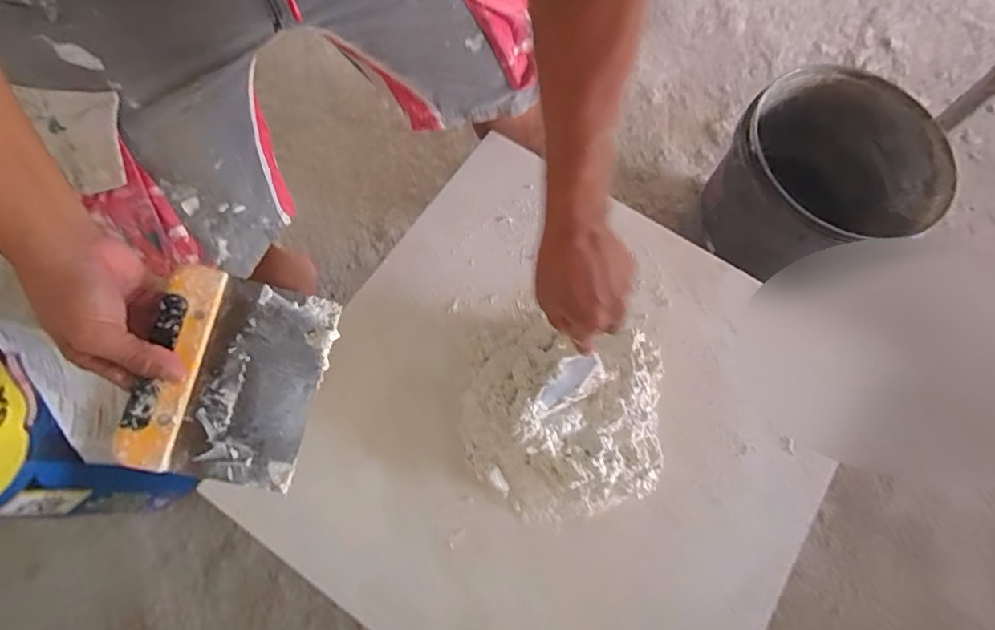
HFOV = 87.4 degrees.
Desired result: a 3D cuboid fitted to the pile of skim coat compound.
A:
[{"bbox_3d":[0.073,0.110,0.569,0.217,0.115,0.209,2,70,6],"label":"pile of skim coat compound"}]

